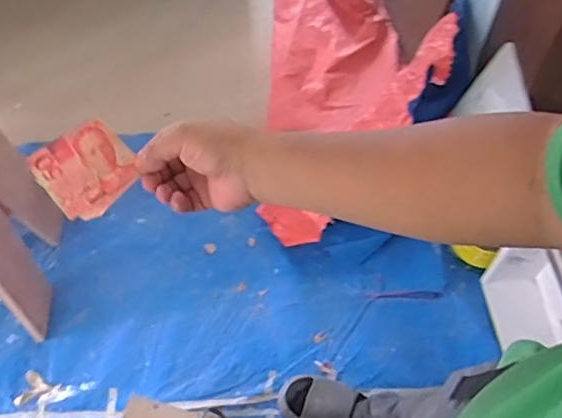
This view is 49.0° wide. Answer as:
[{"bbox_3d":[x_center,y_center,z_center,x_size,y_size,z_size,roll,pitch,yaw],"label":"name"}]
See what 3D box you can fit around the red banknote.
[{"bbox_3d":[-0.169,-0.035,0.546,0.080,0.009,0.072,-40,99,-25],"label":"red banknote"}]

